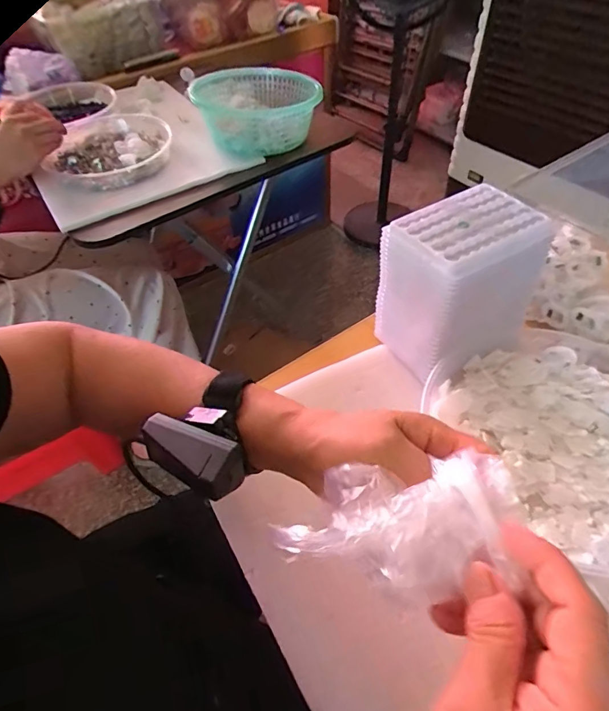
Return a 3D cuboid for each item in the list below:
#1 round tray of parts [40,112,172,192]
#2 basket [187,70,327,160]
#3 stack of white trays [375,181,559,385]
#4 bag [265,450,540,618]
[{"bbox_3d":[-0.350,-0.374,0.808,0.209,0.041,0.222,-2,52,2],"label":"round tray of parts"},{"bbox_3d":[-0.088,-0.460,0.835,0.223,0.080,0.198,-12,51,-7],"label":"basket"},{"bbox_3d":[0.155,-0.068,0.444,0.124,0.140,0.110,-23,54,-14],"label":"stack of white trays"},{"bbox_3d":[0.045,0.089,0.226,0.118,0.028,0.064,-2,52,3],"label":"bag"}]

